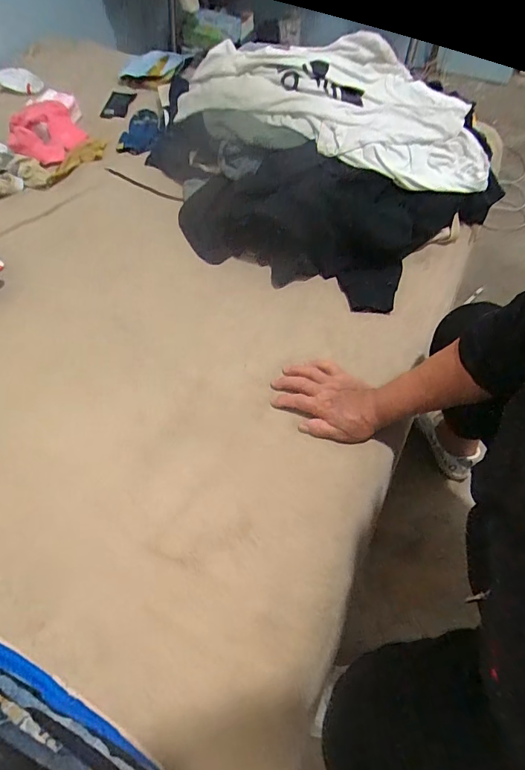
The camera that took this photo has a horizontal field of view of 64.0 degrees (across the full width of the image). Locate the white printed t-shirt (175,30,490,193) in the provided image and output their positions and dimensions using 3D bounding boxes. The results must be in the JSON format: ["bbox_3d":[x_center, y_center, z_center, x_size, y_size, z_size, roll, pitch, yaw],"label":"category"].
[{"bbox_3d":[0.156,-0.548,0.823,0.629,0.214,0.287,12,55,-9],"label":"white printed t-shirt"}]

